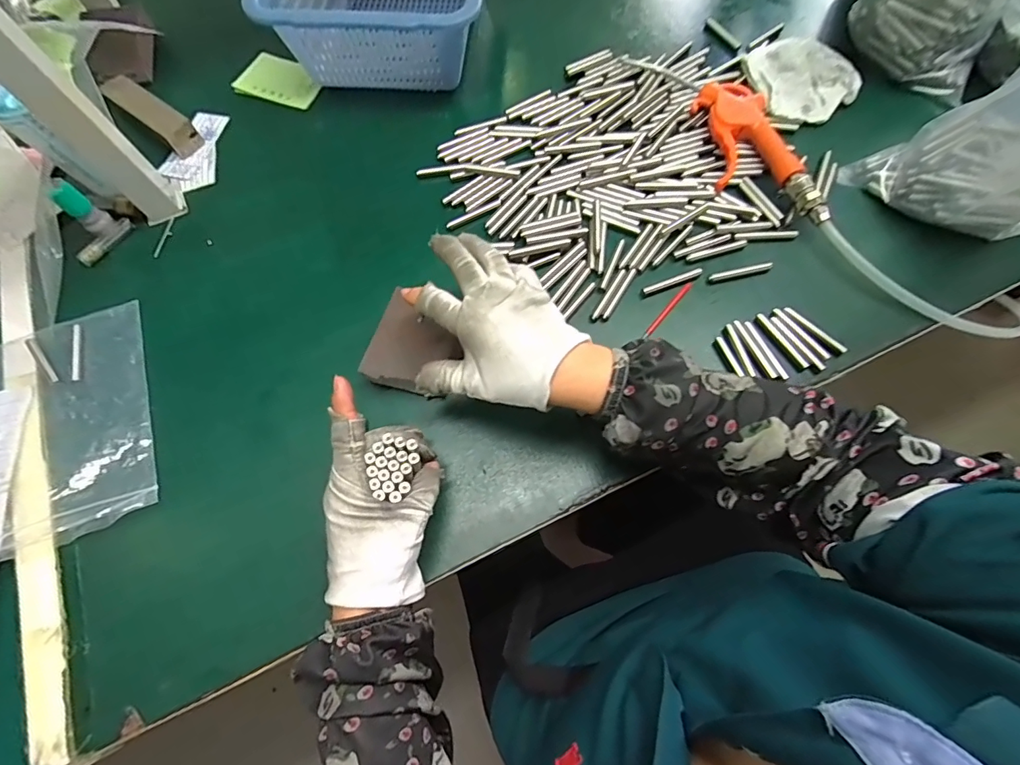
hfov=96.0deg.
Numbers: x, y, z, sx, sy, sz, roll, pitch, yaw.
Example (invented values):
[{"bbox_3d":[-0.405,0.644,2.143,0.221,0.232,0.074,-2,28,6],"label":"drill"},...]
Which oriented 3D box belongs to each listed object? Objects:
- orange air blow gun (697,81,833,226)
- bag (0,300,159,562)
[{"bbox_3d":[0.231,-0.227,0.442,0.074,0.026,0.187,-6,69,0],"label":"orange air blow gun"},{"bbox_3d":[-0.376,0.033,0.378,0.146,0.020,0.202,-23,70,-6],"label":"bag"}]

